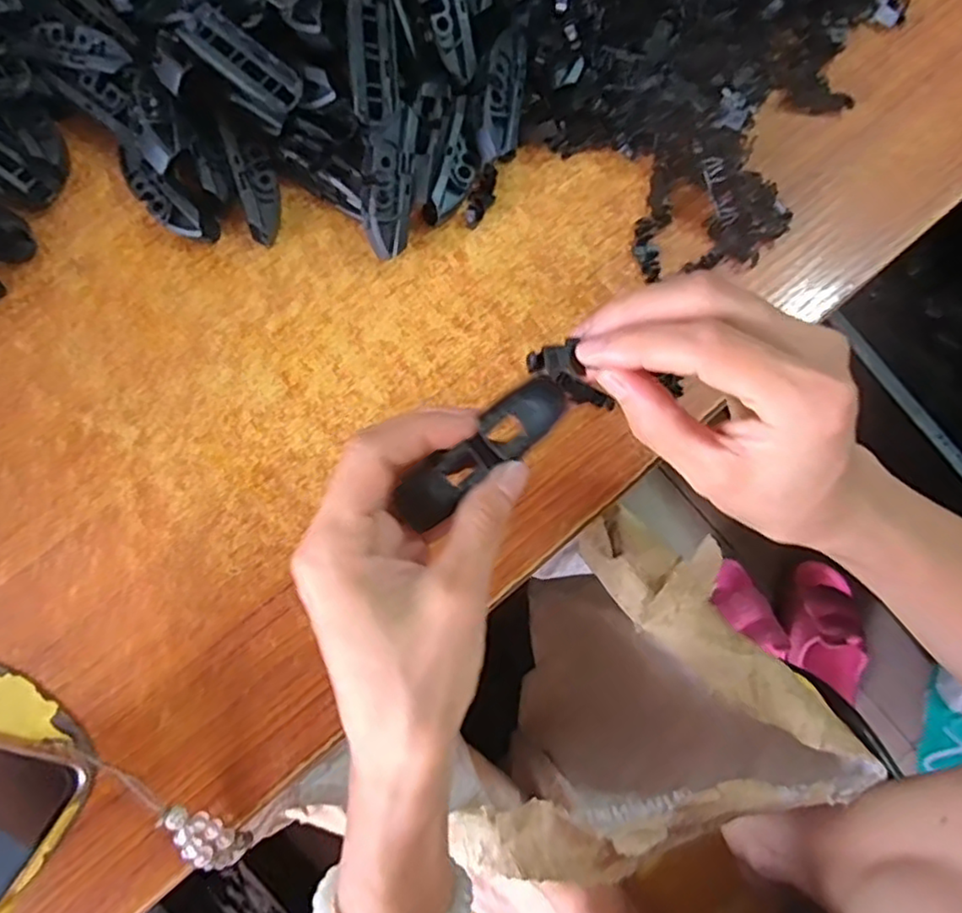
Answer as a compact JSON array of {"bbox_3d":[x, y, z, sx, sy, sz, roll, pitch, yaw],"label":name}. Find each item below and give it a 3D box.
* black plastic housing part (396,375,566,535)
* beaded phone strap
[{"bbox_3d":[0.000,-0.001,0.239,0.071,0.012,0.018,-39,81,0],"label":"black plastic housing part"},{"bbox_3d":[-0.135,0.148,0.281,0.017,0.010,0.085,-46,105,-10],"label":"beaded phone strap"}]

